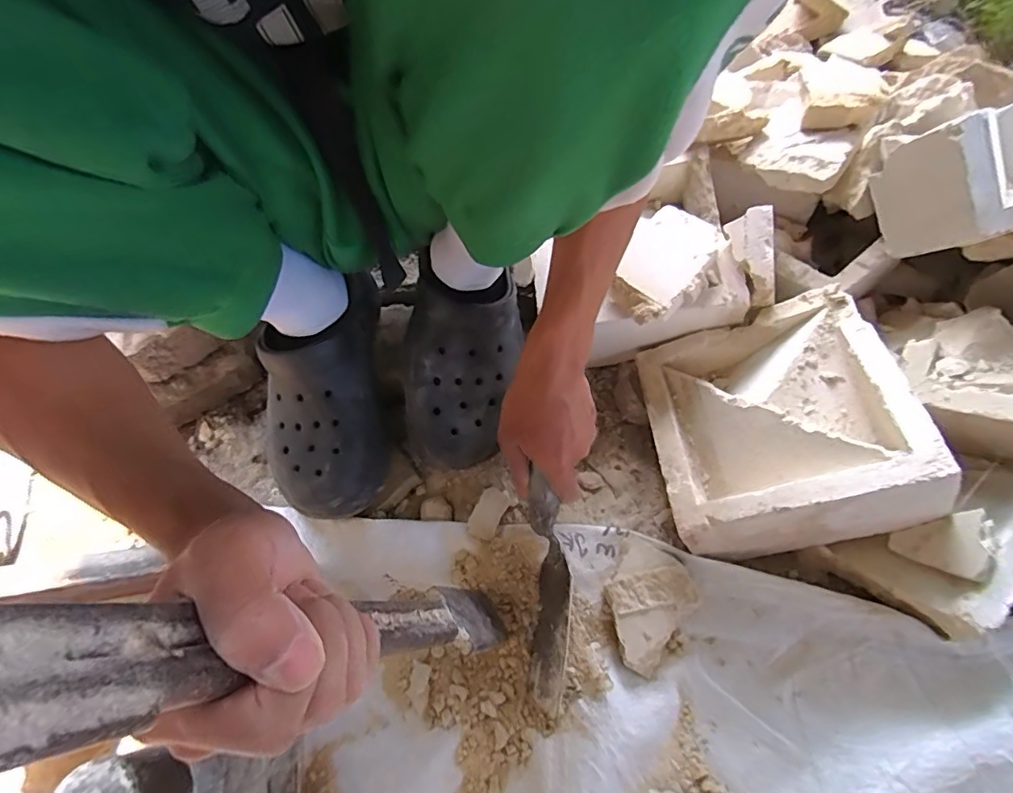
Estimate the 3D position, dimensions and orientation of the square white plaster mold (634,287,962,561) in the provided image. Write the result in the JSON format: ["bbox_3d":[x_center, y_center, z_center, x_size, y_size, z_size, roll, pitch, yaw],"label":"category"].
[{"bbox_3d":[0.242,0.025,0.474,0.198,0.079,0.210,-21,52,23],"label":"square white plaster mold"}]

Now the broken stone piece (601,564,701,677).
[{"bbox_3d":[0.131,0.191,0.450,0.077,0.020,0.072,-15,62,-5],"label":"broken stone piece"}]

